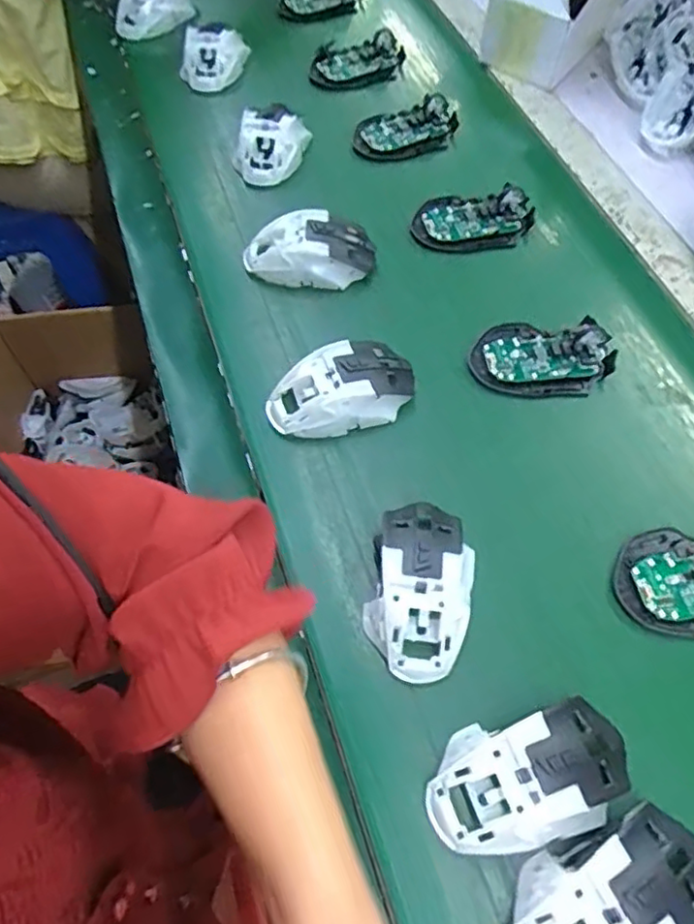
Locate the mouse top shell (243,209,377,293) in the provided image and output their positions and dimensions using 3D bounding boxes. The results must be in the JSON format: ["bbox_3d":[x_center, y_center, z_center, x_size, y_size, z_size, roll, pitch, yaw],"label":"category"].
[{"bbox_3d":[-0.033,-0.189,0.562,0.113,0.041,0.061,0,61,0],"label":"mouse top shell"}]

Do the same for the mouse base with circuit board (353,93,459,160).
[{"bbox_3d":[0.063,-0.355,0.664,0.117,0.026,0.055,-20,63,-11],"label":"mouse base with circuit board"}]

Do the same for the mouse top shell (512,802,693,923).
[{"bbox_3d":[0.139,0.232,0.324,0.115,0.036,0.068,-21,63,-11],"label":"mouse top shell"}]

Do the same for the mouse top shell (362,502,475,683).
[{"bbox_3d":[0.048,0.079,0.408,0.064,0.036,0.114,10,61,6],"label":"mouse top shell"}]

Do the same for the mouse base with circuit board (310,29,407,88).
[{"bbox_3d":[0.013,-0.467,0.729,0.113,0.030,0.053,-13,67,-7],"label":"mouse base with circuit board"}]

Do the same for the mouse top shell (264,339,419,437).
[{"bbox_3d":[-0.002,-0.055,0.484,0.113,0.037,0.064,-28,64,-14],"label":"mouse top shell"}]

